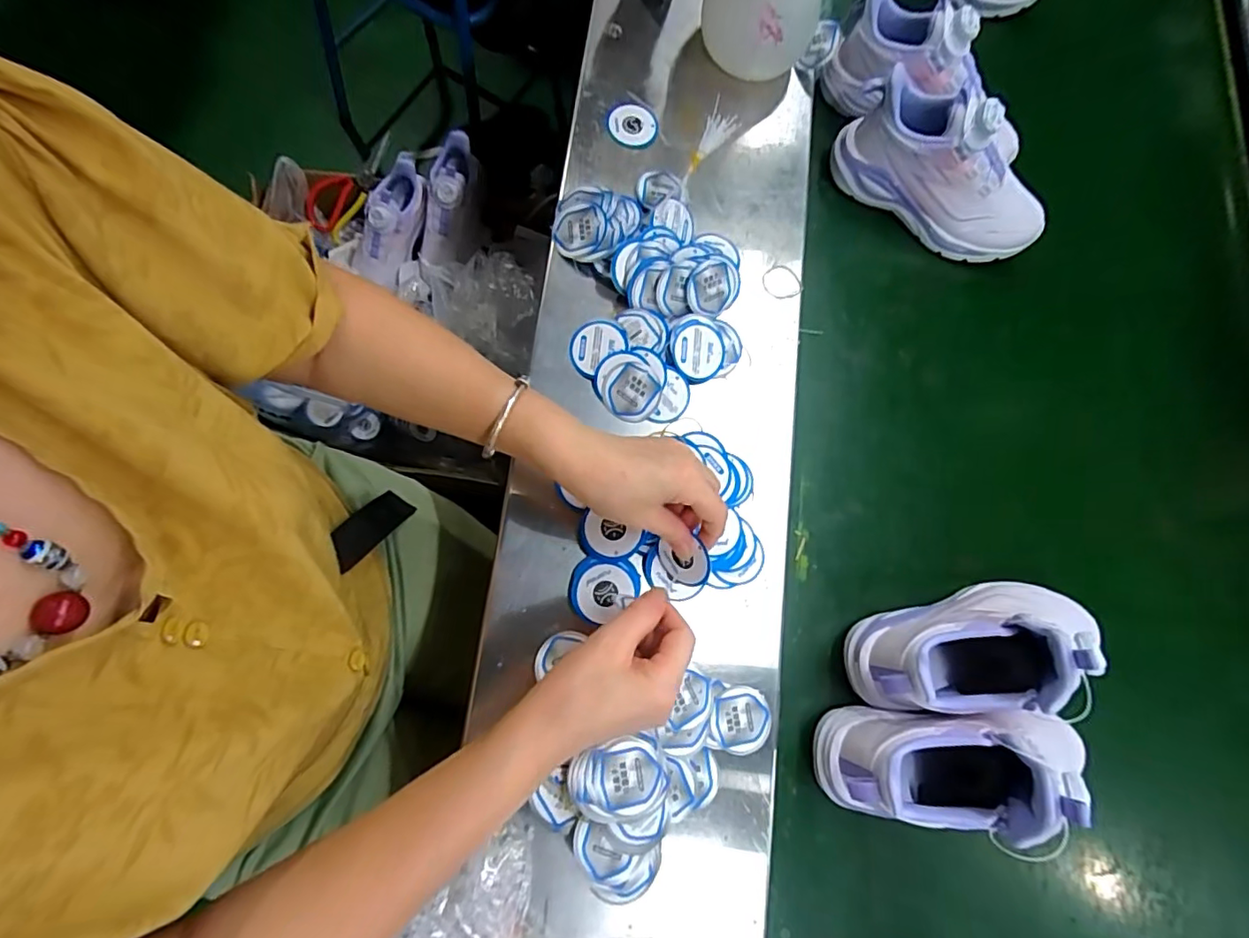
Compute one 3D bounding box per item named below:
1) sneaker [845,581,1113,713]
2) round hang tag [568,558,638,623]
[{"bbox_3d":[0.293,0.135,0.438,0.212,0.114,0.084,-14,75,-6],"label":"sneaker"},{"bbox_3d":[-0.016,0.095,0.438,0.052,0.007,0.049,0,75,-2],"label":"round hang tag"}]

